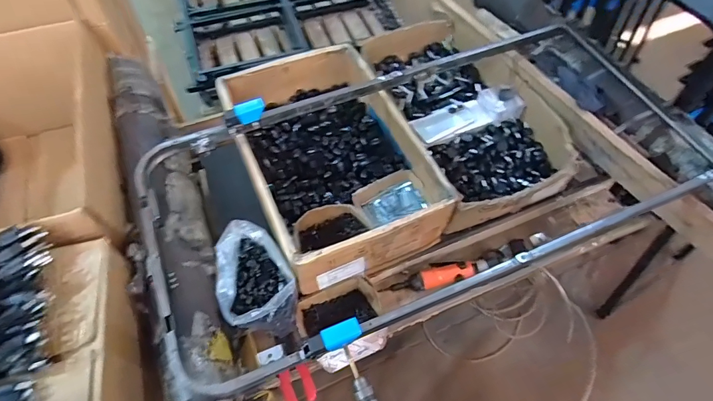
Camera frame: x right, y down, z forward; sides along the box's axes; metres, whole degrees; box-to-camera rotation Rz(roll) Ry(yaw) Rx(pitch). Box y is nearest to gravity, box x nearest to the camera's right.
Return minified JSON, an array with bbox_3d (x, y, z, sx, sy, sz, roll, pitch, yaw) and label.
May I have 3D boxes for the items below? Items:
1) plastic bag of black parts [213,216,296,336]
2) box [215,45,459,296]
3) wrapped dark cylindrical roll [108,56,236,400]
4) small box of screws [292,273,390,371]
[{"bbox_3d":[-0.194,0.147,0.782,0.126,0.108,0.189,-26,61,-16],"label":"plastic bag of black parts"},{"bbox_3d":[-0.065,-0.112,0.956,0.363,0.160,0.555,-22,60,-14],"label":"box"},{"bbox_3d":[-0.390,-0.020,0.822,0.141,0.096,0.836,-22,60,-13],"label":"wrapped dark cylindrical roll"},{"bbox_3d":[-0.025,0.245,0.829,0.168,0.089,0.150,-21,60,-13],"label":"small box of screws"}]

